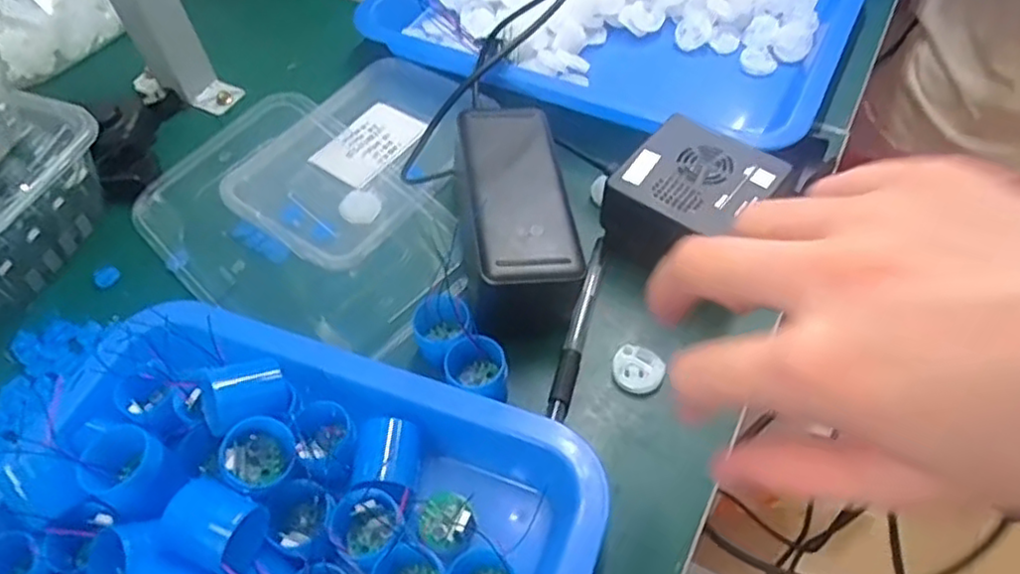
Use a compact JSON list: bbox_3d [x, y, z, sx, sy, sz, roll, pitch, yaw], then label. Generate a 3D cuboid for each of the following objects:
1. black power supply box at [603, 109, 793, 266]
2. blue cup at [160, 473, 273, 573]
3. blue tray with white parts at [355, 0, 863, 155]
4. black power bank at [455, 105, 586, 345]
[{"bbox_3d":[0.103,-0.047,0.377,0.075,0.046,0.076,34,64,24],"label":"black power supply box"},{"bbox_3d":[-0.117,0.095,0.270,0.035,0.021,0.028,22,60,18],"label":"blue cup"},{"bbox_3d":[0.086,-0.224,0.516,0.328,0.033,0.276,22,60,18],"label":"blue tray with white parts"},{"bbox_3d":[0.001,-0.040,0.376,0.059,0.046,0.128,-9,55,-2],"label":"black power bank"}]

